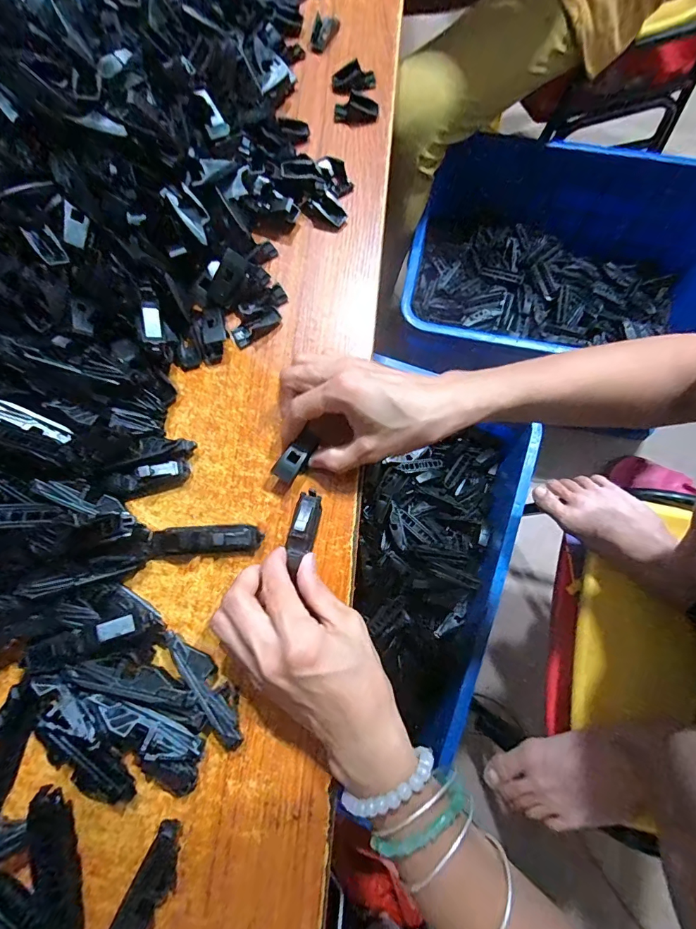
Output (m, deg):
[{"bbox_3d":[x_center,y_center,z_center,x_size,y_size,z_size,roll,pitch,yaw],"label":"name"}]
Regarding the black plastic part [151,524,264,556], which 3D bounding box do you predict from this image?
[{"bbox_3d":[-0.100,0.052,0.295,0.076,0.021,0.021,-1,75,1],"label":"black plastic part"}]

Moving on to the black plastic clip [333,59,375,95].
[{"bbox_3d":[0.005,-0.370,0.402,0.042,0.009,0.027,-19,76,-4],"label":"black plastic clip"}]

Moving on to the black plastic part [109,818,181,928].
[{"bbox_3d":[-0.120,0.257,0.246,0.022,0.011,0.080,24,77,7],"label":"black plastic part"}]

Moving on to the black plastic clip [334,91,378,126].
[{"bbox_3d":[0.008,-0.330,0.390,0.040,0.010,0.024,1,75,1],"label":"black plastic clip"}]

